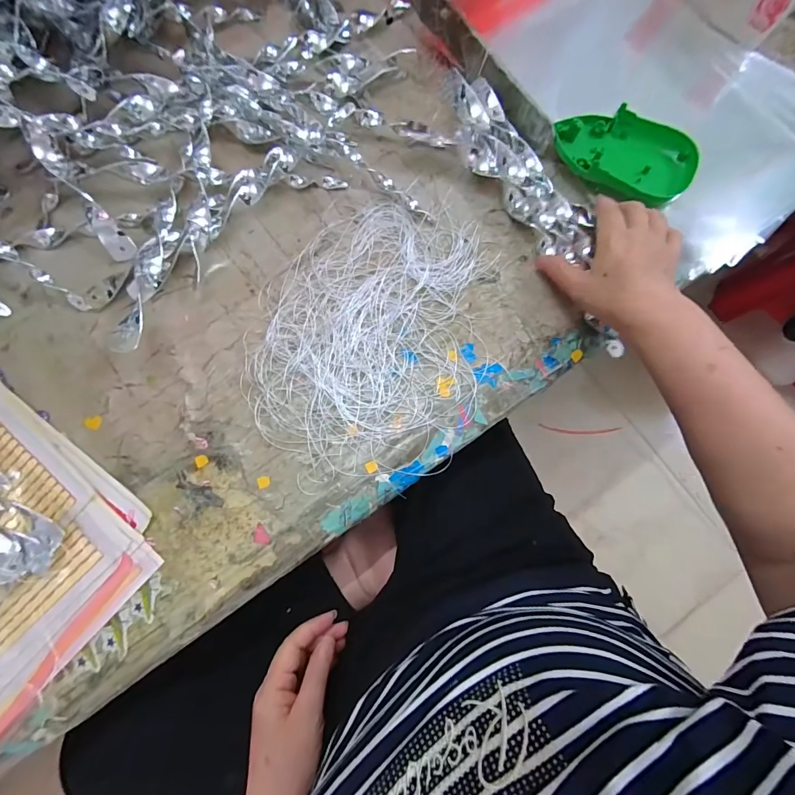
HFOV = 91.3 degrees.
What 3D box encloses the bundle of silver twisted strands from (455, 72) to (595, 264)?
[{"bbox_3d":[0.127,-0.233,0.402,0.068,0.029,0.222,-32,84,-5],"label":"bundle of silver twisted strands"}]

